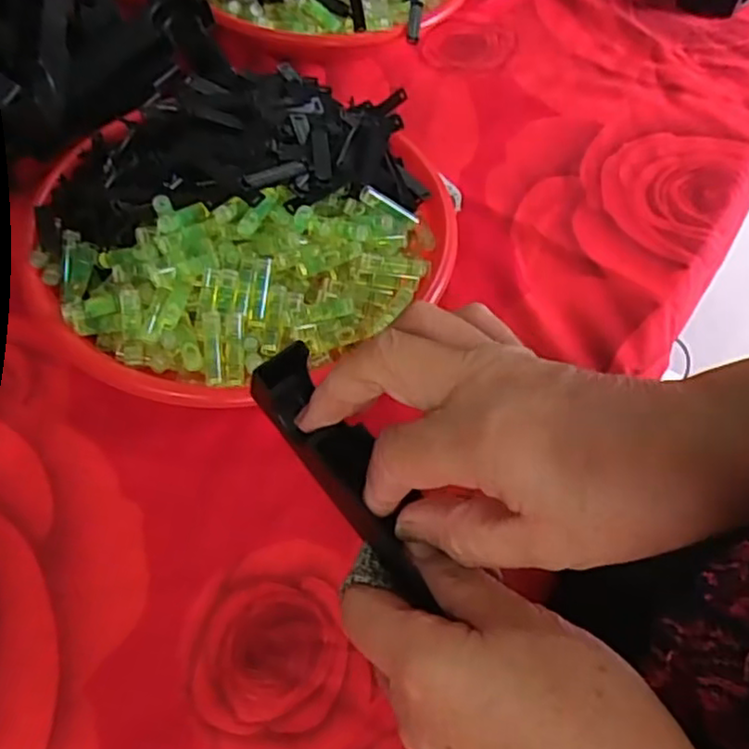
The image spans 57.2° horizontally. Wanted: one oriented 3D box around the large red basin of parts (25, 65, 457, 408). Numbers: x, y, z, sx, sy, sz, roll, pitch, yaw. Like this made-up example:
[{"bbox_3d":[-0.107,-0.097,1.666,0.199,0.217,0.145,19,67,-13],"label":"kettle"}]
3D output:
[{"bbox_3d":[-0.070,-0.093,0.404,0.246,0.059,0.211,-24,64,-17],"label":"large red basin of parts"}]

